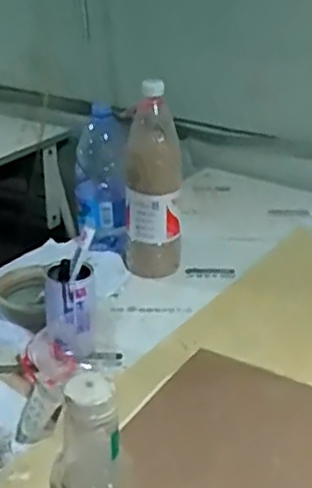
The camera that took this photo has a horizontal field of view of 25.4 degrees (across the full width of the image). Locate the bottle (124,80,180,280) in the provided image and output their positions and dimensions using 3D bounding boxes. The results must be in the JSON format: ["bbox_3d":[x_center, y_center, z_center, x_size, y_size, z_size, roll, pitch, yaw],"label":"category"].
[{"bbox_3d":[-0.005,-0.094,1.094,0.090,0.299,0.097,1,26,2],"label":"bottle"}]

